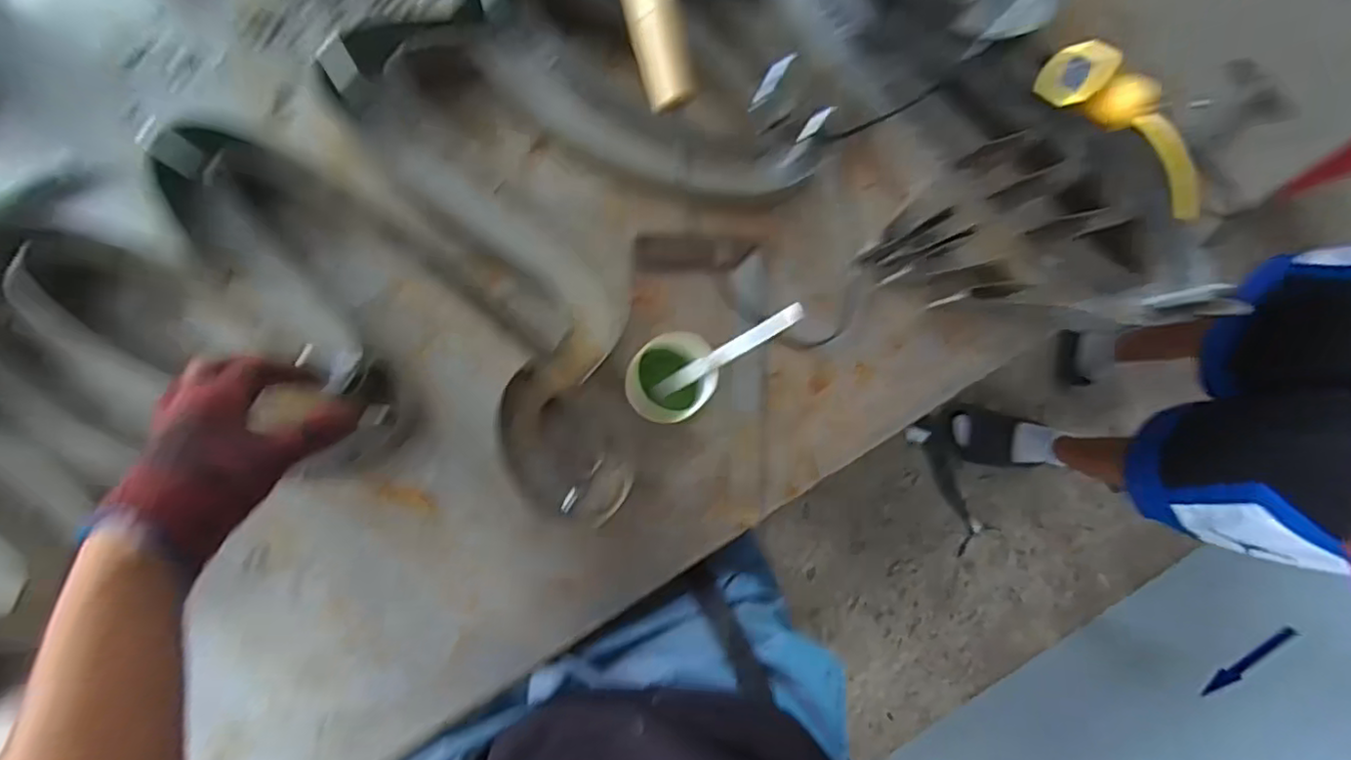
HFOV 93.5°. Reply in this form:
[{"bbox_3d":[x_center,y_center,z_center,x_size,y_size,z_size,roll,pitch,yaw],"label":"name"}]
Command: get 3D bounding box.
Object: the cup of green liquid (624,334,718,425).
[{"bbox_3d":[-0.004,-0.003,0.530,0.067,0.049,0.076,37,83,-5],"label":"cup of green liquid"}]

